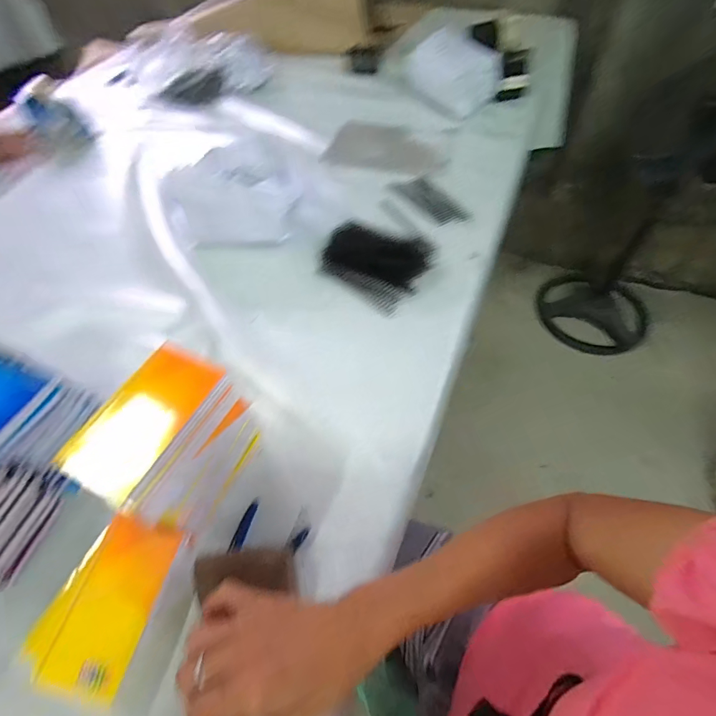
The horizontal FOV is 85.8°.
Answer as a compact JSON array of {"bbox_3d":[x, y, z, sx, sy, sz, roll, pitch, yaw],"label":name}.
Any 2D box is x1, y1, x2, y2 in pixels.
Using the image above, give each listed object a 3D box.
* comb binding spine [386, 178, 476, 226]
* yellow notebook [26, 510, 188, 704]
[{"bbox_3d":[0.132,-0.287,0.702,0.062,0.014,0.164,-30,58,-16],"label":"comb binding spine"},{"bbox_3d":[-0.232,0.222,0.355,0.090,0.015,0.133,14,62,-1],"label":"yellow notebook"}]

